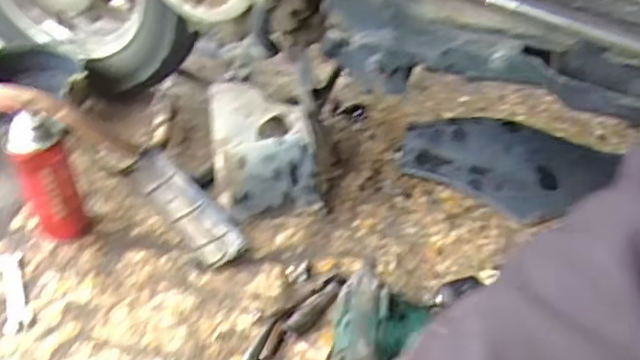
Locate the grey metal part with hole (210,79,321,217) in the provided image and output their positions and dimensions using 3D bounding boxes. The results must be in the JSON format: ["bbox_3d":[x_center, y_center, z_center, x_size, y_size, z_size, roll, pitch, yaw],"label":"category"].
[{"bbox_3d":[-0.082,-0.056,0.856,0.125,0.099,0.224,-6,41,-8],"label":"grey metal part with hole"}]

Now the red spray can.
[{"bbox_3d":[-0.314,0.000,0.729,0.056,0.171,0.048,-23,45,-25],"label":"red spray can"}]

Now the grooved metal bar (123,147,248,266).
[{"bbox_3d":[-0.173,0.034,0.795,0.074,0.046,0.207,-30,49,-31],"label":"grooved metal bar"}]

